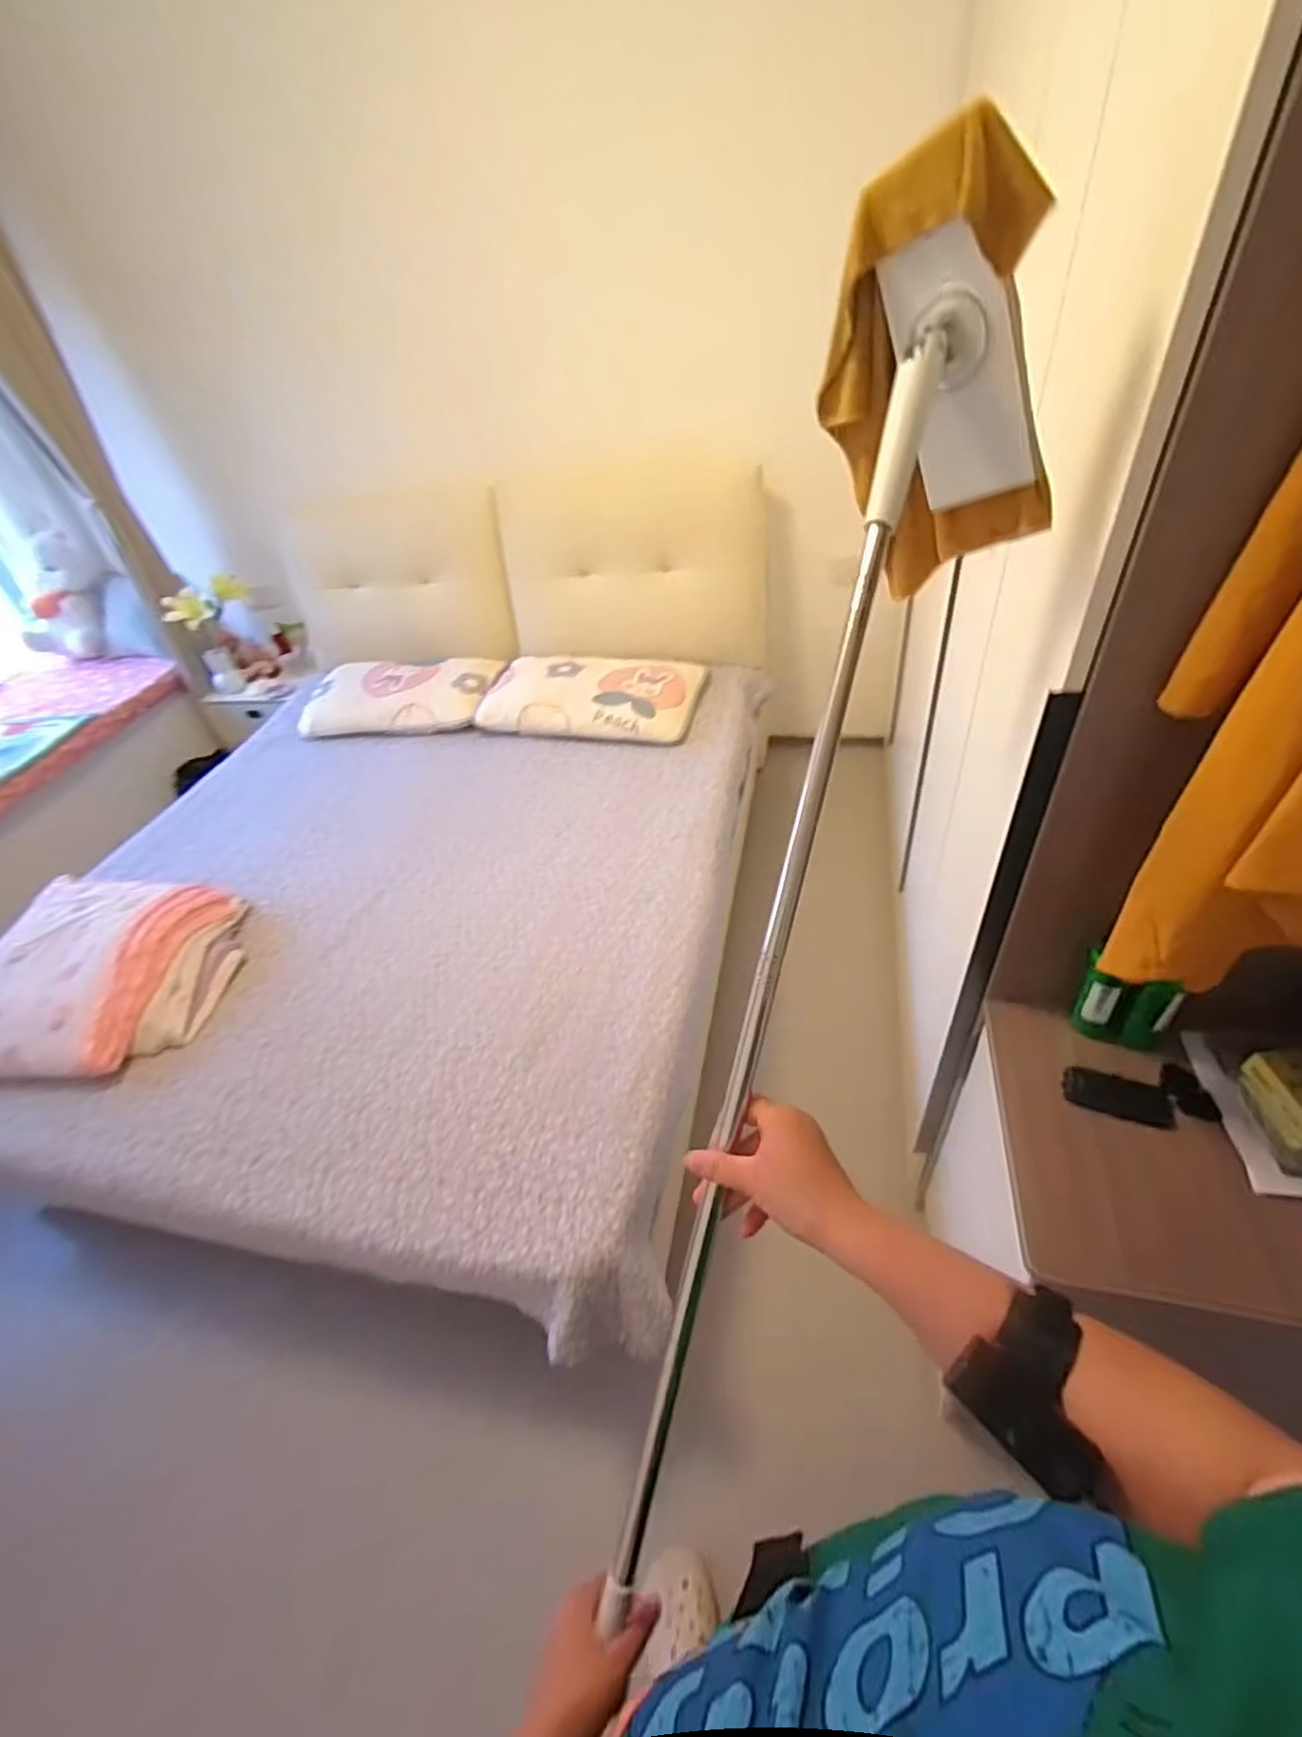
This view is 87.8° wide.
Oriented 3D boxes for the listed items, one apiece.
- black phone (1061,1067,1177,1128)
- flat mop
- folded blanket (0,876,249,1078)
[{"bbox_3d":[0.581,0.283,0.844,0.114,0.015,0.059,16,49,18],"label":"black phone"},{"bbox_3d":[0.145,0.014,0.591,0.198,0.274,1.080,14,89,17],"label":"flat mop"},{"bbox_3d":[-1.193,0.222,1.483,0.512,0.169,0.548,-2,45,2],"label":"folded blanket"}]

